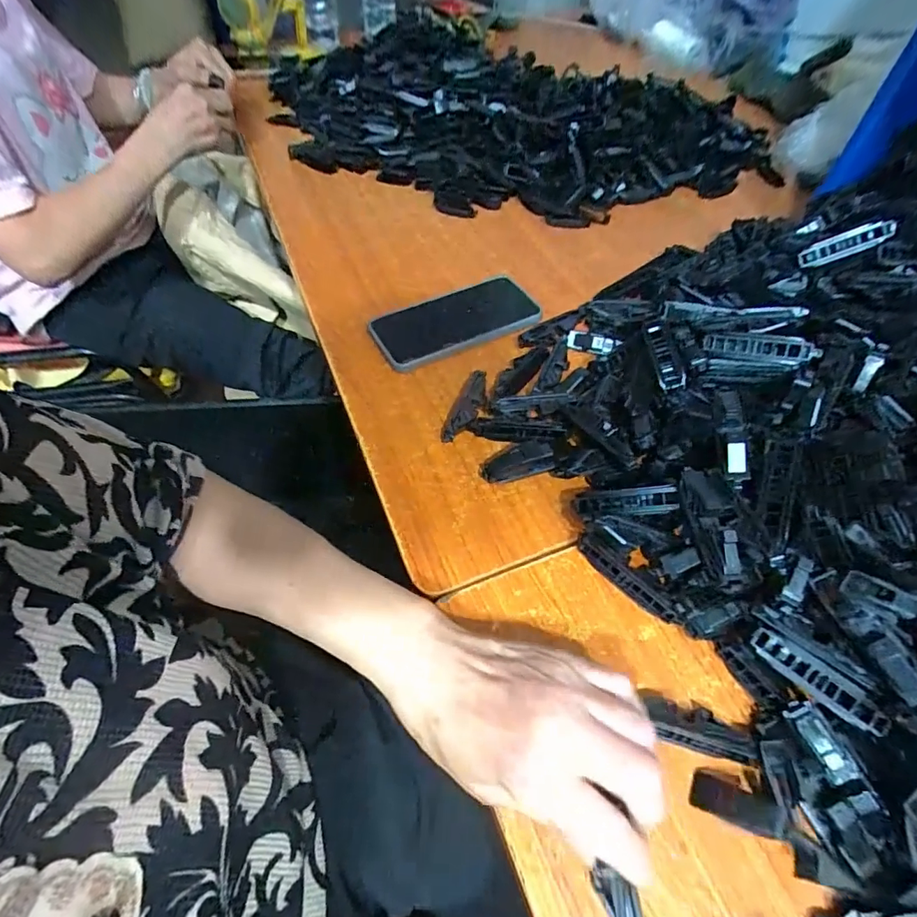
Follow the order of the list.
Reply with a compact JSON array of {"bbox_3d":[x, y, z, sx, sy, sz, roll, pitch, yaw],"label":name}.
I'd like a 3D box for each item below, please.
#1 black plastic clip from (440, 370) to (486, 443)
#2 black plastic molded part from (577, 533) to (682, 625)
[{"bbox_3d":[0.008,-0.046,0.420,0.024,0.014,0.077,18,57,12],"label":"black plastic clip"},{"bbox_3d":[0.113,0.081,0.333,0.011,0.016,0.079,-39,64,-24],"label":"black plastic molded part"}]

